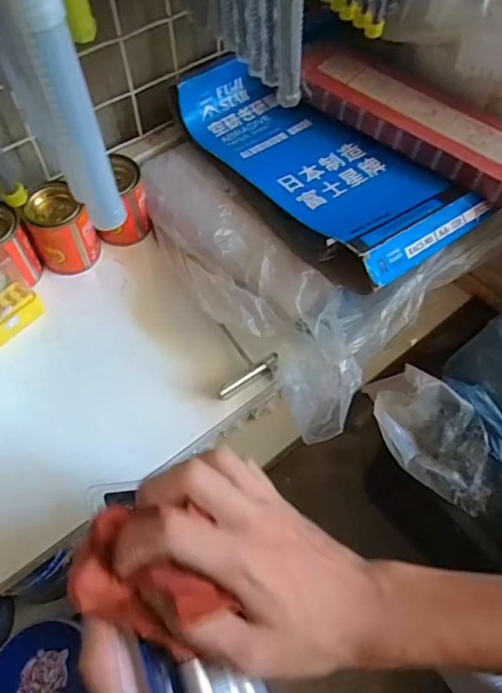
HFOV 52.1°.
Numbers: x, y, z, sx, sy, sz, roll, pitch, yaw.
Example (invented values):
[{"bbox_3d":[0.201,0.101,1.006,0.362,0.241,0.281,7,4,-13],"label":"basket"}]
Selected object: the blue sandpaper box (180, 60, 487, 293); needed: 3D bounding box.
[{"bbox_3d":[0.058,-0.176,0.478,0.282,0.050,0.156,38,67,22],"label":"blue sandpaper box"}]

